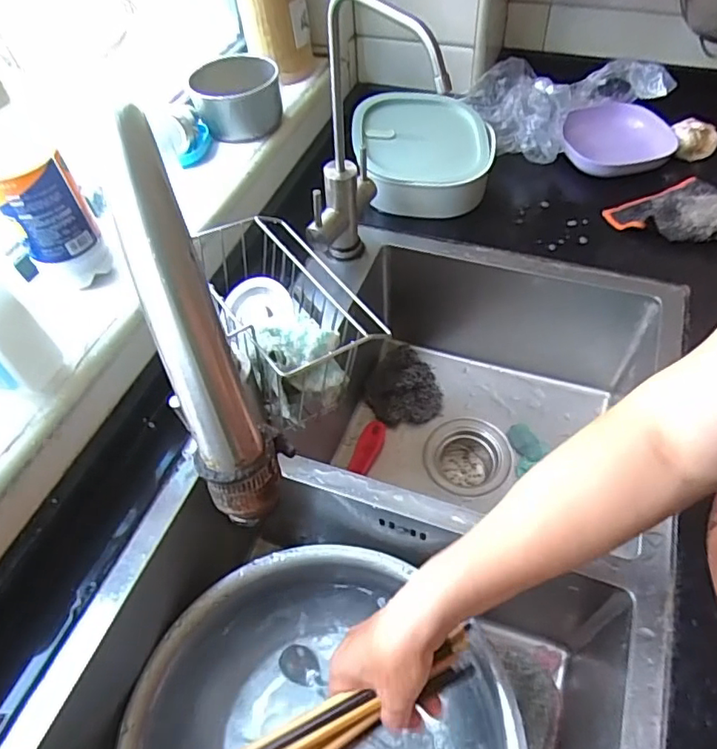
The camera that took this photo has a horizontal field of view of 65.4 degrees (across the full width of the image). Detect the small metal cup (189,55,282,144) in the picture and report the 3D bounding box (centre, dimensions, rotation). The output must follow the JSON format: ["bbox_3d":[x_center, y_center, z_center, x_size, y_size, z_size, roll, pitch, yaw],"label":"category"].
[{"bbox_3d":[-0.146,-0.333,0.686,0.103,0.064,0.121,-11,53,-5],"label":"small metal cup"}]

